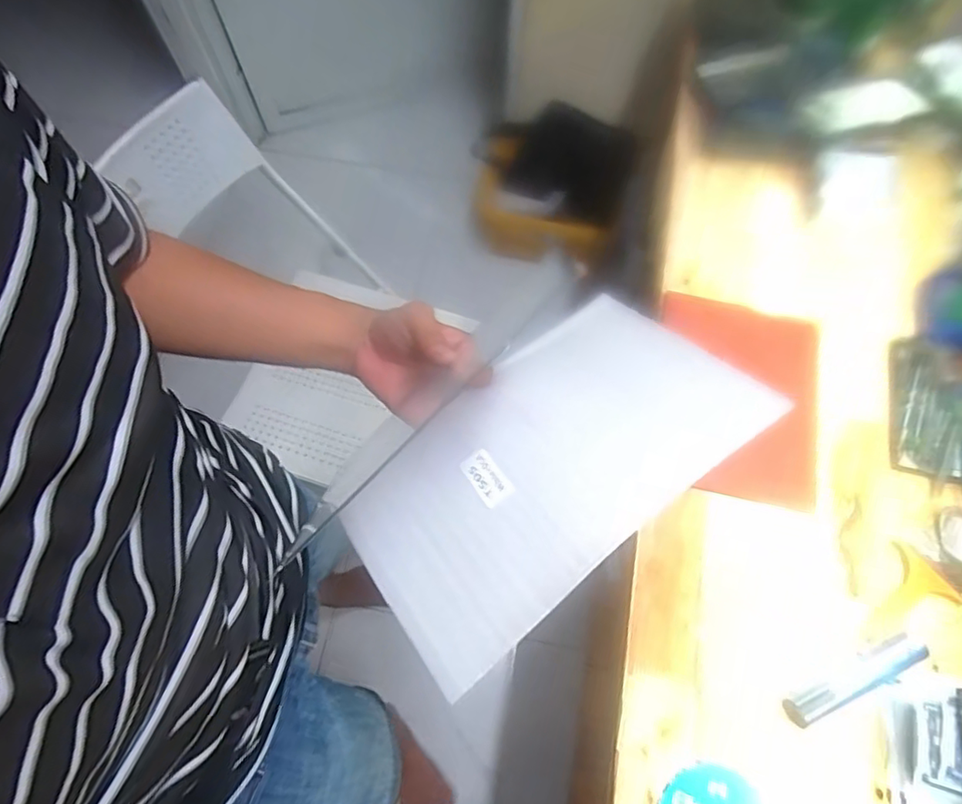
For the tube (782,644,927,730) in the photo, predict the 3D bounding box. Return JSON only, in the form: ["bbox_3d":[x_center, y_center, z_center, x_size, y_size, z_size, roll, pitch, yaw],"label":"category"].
[{"bbox_3d":[0.380,0.281,0.579,0.162,0.026,0.029,-20,70,-7],"label":"tube"}]

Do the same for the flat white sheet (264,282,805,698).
[{"bbox_3d":[0.037,0.041,0.378,0.258,0.022,0.162,-42,53,-7],"label":"flat white sheet"}]

